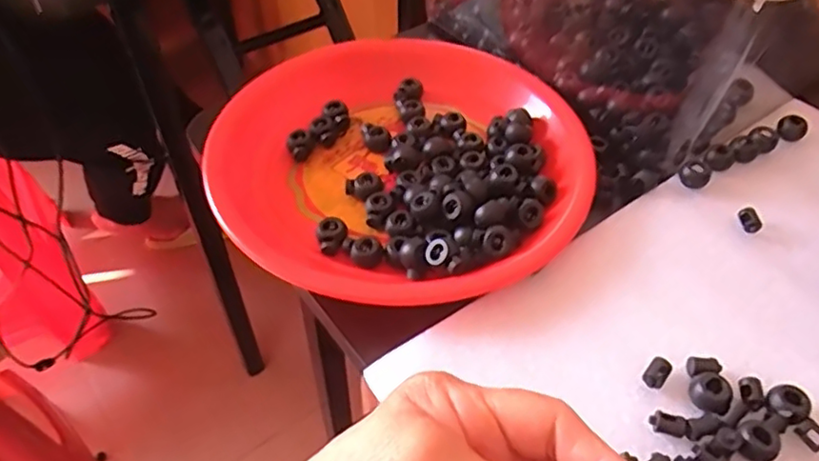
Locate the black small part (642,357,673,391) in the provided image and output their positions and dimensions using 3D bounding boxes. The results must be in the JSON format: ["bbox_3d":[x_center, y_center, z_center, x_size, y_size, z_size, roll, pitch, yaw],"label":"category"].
[{"bbox_3d":[0.117,0.068,0.298,0.010,0.008,0.015,34,57,24],"label":"black small part"}]

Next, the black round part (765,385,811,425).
[{"bbox_3d":[0.171,0.081,0.287,0.015,0.014,0.017,-36,59,-27],"label":"black round part"}]

